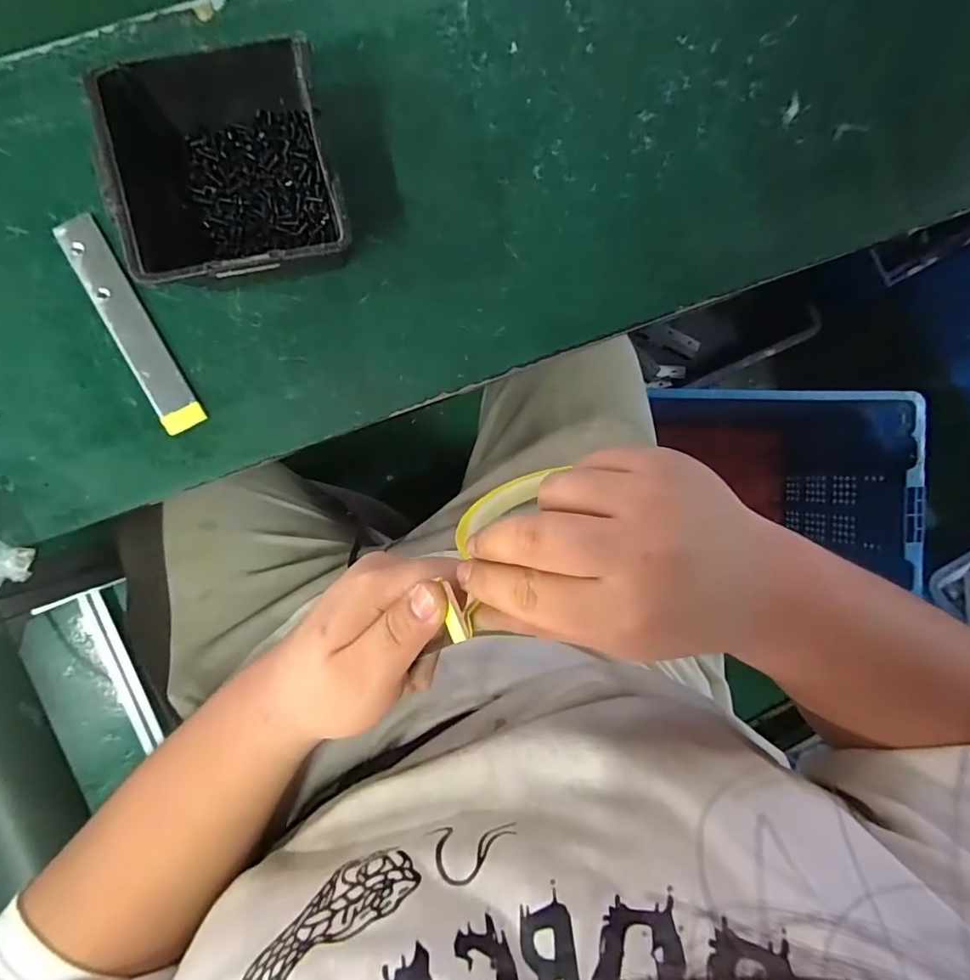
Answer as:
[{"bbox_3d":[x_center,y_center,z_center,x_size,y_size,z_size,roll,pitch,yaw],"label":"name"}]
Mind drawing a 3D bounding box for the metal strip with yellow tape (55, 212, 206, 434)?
[{"bbox_3d":[-0.226,-0.104,0.332,0.025,0.010,0.141,-27,93,-3],"label":"metal strip with yellow tape"}]

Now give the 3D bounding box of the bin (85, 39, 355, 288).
[{"bbox_3d":[-0.149,-0.184,0.306,0.122,0.065,0.131,-12,92,-4],"label":"bin"}]

